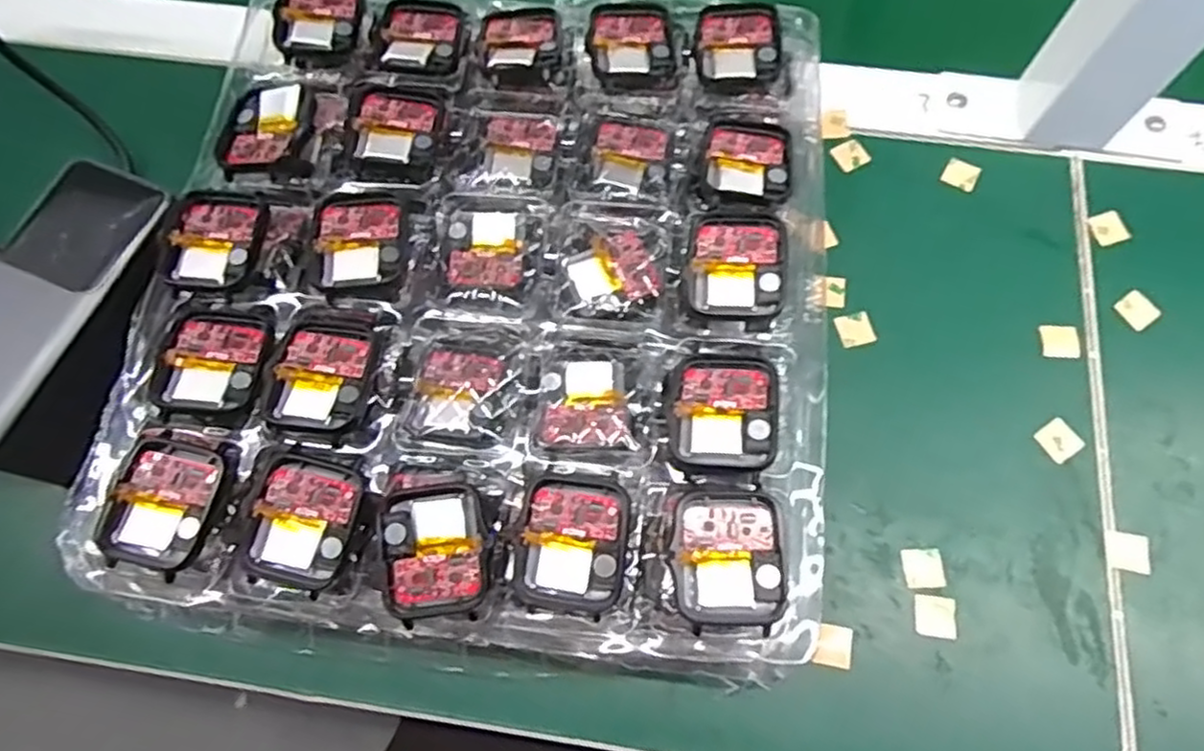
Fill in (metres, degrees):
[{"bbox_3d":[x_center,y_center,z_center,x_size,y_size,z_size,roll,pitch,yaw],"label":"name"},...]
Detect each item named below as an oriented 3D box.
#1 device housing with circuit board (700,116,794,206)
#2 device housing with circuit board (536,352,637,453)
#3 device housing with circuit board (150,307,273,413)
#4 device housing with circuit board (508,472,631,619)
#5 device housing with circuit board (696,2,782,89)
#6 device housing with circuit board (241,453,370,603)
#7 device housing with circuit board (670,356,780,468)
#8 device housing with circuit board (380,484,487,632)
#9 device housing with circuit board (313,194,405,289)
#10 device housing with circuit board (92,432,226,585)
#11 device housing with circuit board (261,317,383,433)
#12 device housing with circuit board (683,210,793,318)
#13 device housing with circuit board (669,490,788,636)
[{"bbox_3d":[0.060,-0.088,0.294,0.036,0.013,0.045,7,70,4],"label":"device housing with circuit board"},{"bbox_3d":[-0.005,0.010,0.267,0.037,0.009,0.039,4,70,3],"label":"device housing with circuit board"},{"bbox_3d":[-0.145,-0.005,0.267,0.041,0.010,0.039,4,70,3],"label":"device housing with circuit board"},{"bbox_3d":[-0.010,0.057,0.242,0.036,0.011,0.045,7,70,4],"label":"device housing with circuit board"},{"bbox_3d":[0.060,-0.146,0.311,0.036,0.008,0.040,3,70,3],"label":"device housing with circuit board"},{"bbox_3d":[-0.104,0.052,0.248,0.036,0.012,0.044,12,71,6],"label":"device housing with circuit board"},{"bbox_3d":[0.044,0.012,0.252,0.037,0.007,0.042,3,70,3],"label":"device housing with circuit board"},{"bbox_3d":[-0.057,0.060,0.242,0.035,0.008,0.043,-4,70,0],"label":"device housing with circuit board"},{"bbox_3d":[-0.095,-0.052,0.278,0.033,0.009,0.040,-4,70,0],"label":"device housing with circuit board"},{"bbox_3d":[-0.155,0.046,0.250,0.035,0.010,0.043,14,71,6],"label":"device housing with circuit board"},{"bbox_3d":[-0.104,-0.001,0.262,0.035,0.009,0.044,6,70,4],"label":"device housing with circuit board"},{"bbox_3d":[0.052,-0.042,0.276,0.038,0.015,0.041,7,70,4],"label":"device housing with circuit board"},{"bbox_3d":[0.042,0.060,0.235,0.037,0.004,0.043,-2,70,1],"label":"device housing with circuit board"}]

